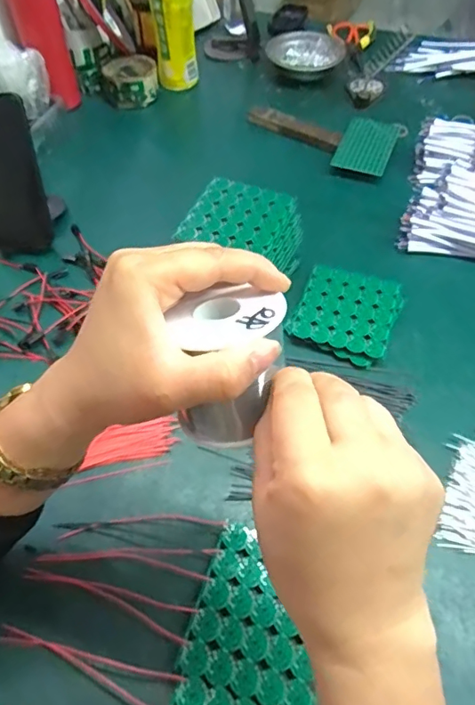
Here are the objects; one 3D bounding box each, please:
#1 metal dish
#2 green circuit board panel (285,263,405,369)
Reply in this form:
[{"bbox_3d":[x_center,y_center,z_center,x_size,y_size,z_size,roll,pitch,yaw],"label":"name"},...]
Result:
[{"bbox_3d":[0.115,-0.515,0.881,0.136,0.037,0.110,15,56,12],"label":"metal dish"},{"bbox_3d":[0.114,-0.041,0.531,0.101,0.015,0.115,20,57,15],"label":"green circuit board panel"}]

